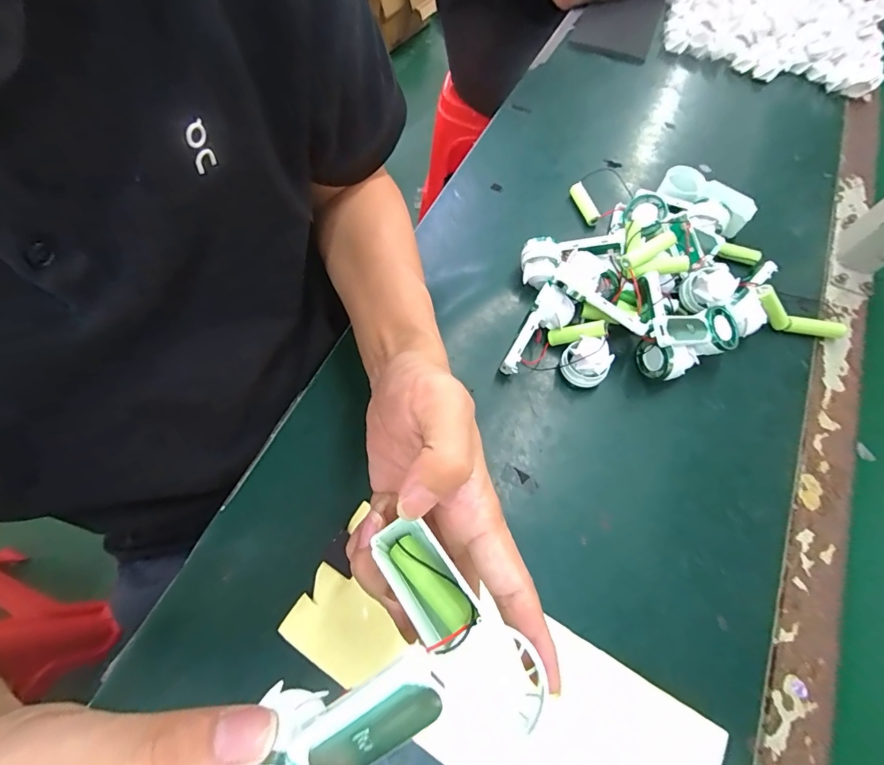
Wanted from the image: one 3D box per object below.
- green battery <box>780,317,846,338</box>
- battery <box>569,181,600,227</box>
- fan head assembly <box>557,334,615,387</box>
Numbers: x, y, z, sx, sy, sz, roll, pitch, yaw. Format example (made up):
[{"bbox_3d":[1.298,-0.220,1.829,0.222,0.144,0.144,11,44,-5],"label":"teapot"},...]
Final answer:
[{"bbox_3d":[0.355,-0.052,0.403,0.058,0.013,0.012,9,68,1],"label":"green battery"},{"bbox_3d":[0.155,-0.194,0.461,0.012,0.014,0.053,-17,69,-9],"label":"battery"},{"bbox_3d":[0.125,-0.019,0.371,0.035,0.037,0.038,1,68,-2],"label":"fan head assembly"}]

